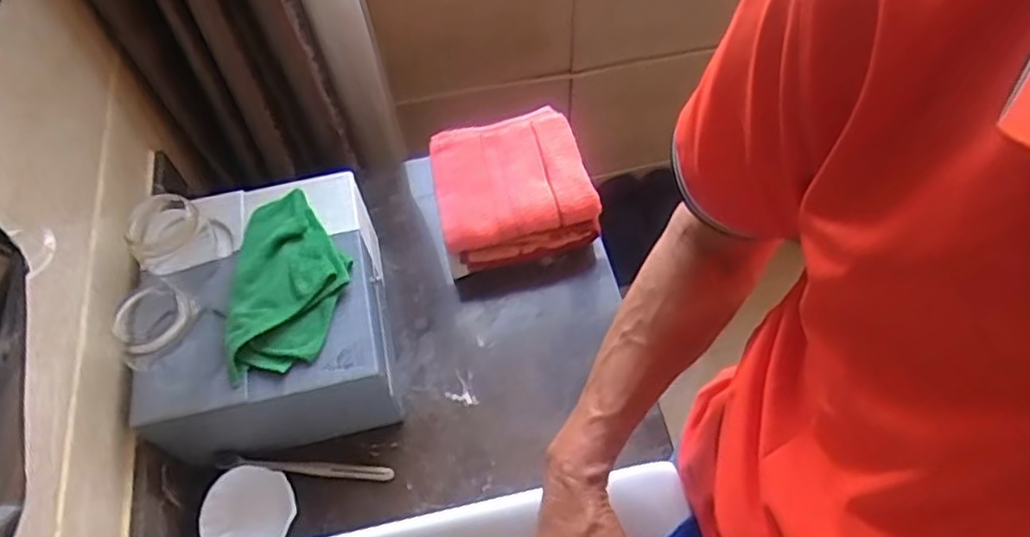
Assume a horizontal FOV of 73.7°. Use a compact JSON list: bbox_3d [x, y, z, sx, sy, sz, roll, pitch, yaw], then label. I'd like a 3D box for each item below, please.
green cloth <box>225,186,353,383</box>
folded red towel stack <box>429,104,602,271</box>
[{"bbox_3d":[-0.227,0.006,0.684,0.113,0.030,0.191,-12,59,-5],"label":"green cloth"},{"bbox_3d":[-0.006,-0.102,0.842,0.183,0.067,0.176,-13,59,-6],"label":"folded red towel stack"}]

